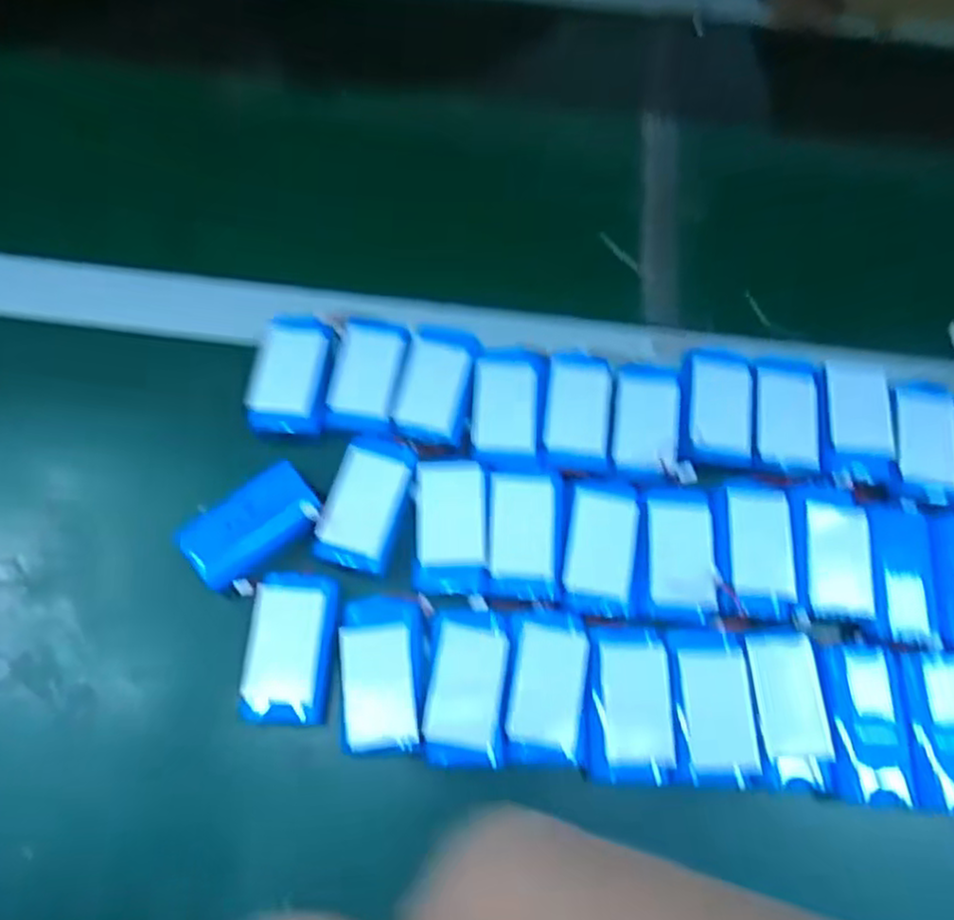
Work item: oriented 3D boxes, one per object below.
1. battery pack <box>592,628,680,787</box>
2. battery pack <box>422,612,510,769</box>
[{"bbox_3d":[0.071,0.113,0.336,0.037,0.014,0.066,2,66,-2],"label":"battery pack"},{"bbox_3d":[-0.004,0.105,0.338,0.035,0.015,0.068,5,66,-1],"label":"battery pack"}]

